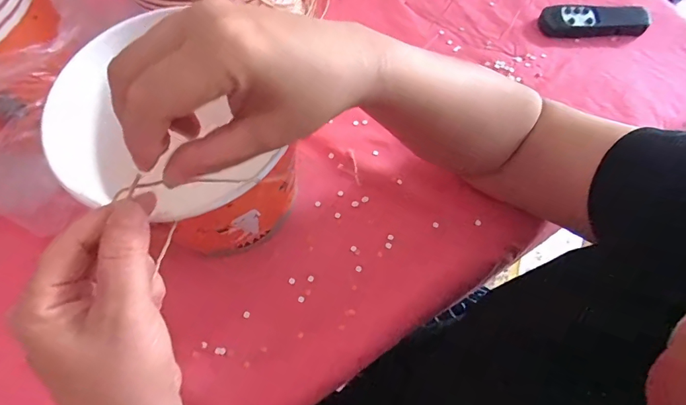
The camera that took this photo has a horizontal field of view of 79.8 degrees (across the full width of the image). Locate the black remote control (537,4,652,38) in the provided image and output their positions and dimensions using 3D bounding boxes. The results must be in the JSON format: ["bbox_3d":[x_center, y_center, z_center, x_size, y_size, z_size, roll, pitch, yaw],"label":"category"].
[{"bbox_3d":[0.284,-0.205,0.461,0.126,0.016,0.036,-1,66,-2],"label":"black remote control"}]

